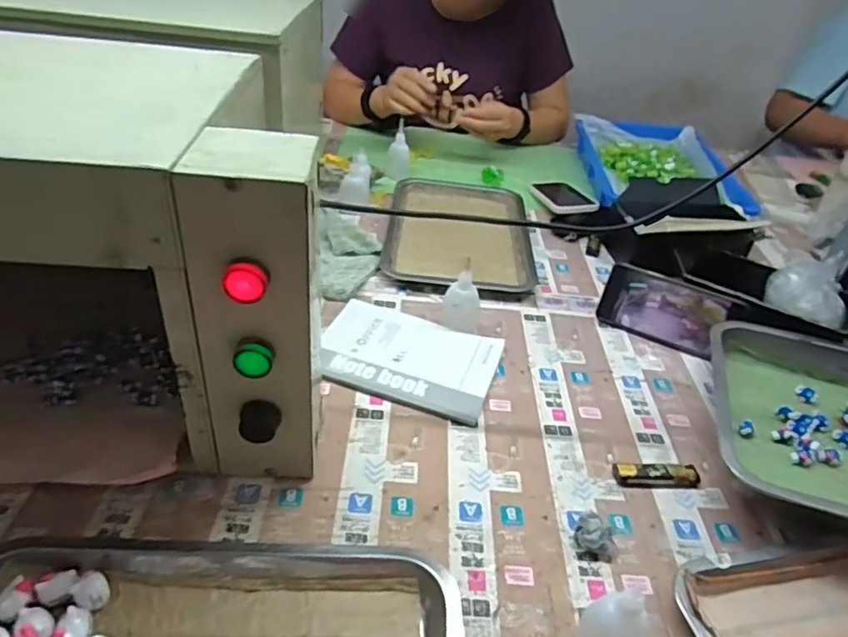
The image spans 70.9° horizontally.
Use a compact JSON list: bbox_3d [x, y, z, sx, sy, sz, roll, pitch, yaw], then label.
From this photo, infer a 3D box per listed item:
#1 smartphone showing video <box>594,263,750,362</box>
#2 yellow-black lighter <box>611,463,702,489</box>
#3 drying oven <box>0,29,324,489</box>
[{"bbox_3d":[0.304,-0.009,0.743,0.156,0.083,0.014,22,12,21],"label":"smartphone showing video"},{"bbox_3d":[0.221,0.147,0.567,0.079,0.009,0.025,3,39,-3],"label":"yellow-black lighter"},{"bbox_3d":[-0.425,-0.064,0.502,0.671,0.286,0.280,4,37,-8],"label":"drying oven"}]

